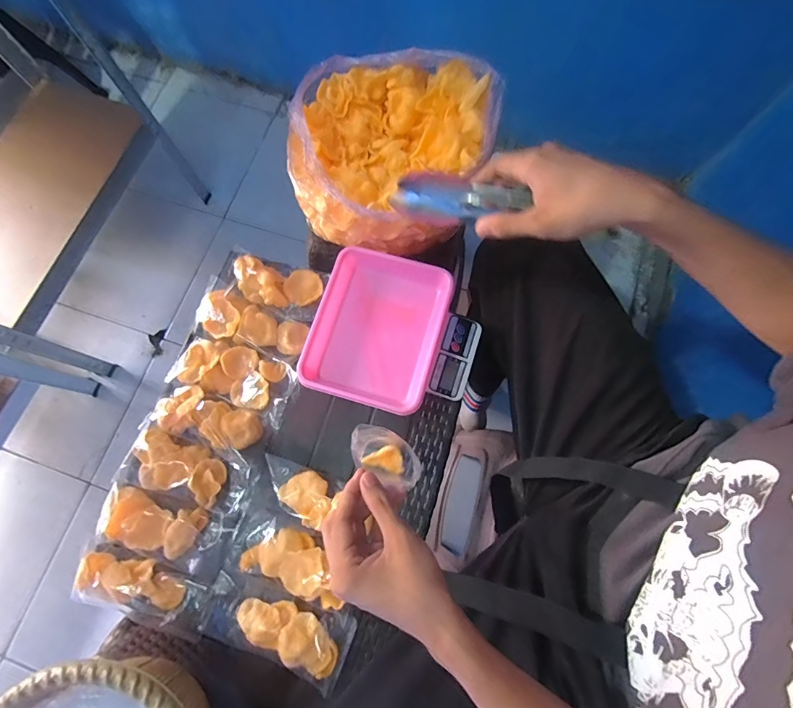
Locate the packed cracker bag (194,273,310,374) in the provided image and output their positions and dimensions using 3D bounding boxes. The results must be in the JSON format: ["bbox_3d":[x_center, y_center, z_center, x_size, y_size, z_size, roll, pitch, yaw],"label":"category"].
[{"bbox_3d":[-0.230,-0.051,0.640,0.186,0.030,0.086,23,77,6],"label":"packed cracker bag"}]

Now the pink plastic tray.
[{"bbox_3d":[-0.029,-0.036,0.597,0.181,0.038,0.218,15,76,5],"label":"pink plastic tray"}]

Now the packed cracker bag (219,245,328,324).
[{"bbox_3d":[-0.207,-0.117,0.661,0.172,0.033,0.089,18,76,5],"label":"packed cracker bag"}]

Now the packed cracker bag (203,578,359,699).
[{"bbox_3d":[-0.153,0.360,0.532,0.182,0.034,0.084,20,76,6],"label":"packed cracker bag"}]

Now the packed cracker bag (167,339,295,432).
[{"bbox_3d":[-0.250,0.033,0.621,0.189,0.024,0.091,18,76,5],"label":"packed cracker bag"}]

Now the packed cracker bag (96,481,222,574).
[{"bbox_3d":[-0.331,0.237,0.565,0.161,0.028,0.076,19,76,6],"label":"packed cracker bag"}]

